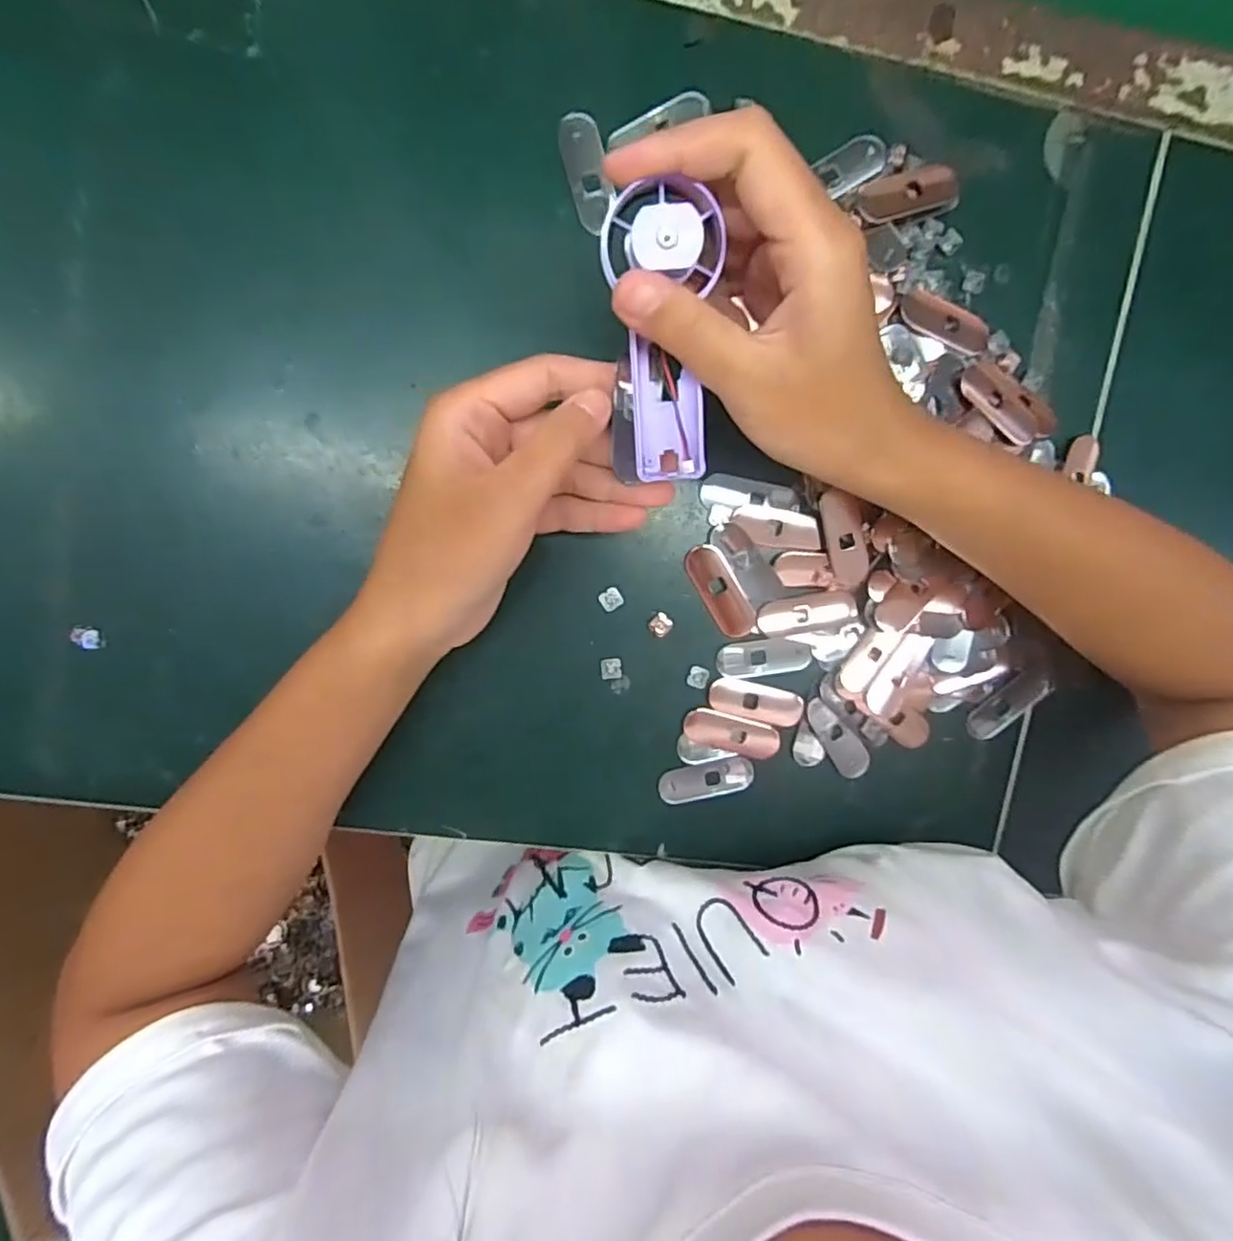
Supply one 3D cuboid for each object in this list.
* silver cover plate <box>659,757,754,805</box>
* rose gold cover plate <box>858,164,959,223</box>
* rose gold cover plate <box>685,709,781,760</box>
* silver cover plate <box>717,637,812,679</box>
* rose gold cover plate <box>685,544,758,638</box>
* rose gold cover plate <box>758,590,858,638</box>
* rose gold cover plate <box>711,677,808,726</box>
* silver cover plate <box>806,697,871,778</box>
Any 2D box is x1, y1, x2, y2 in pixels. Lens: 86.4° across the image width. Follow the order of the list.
[{"bbox_3d":[0.047,0.084,0.341,0.049,0.004,0.019,-13,98,-4],"label":"silver cover plate"},{"bbox_3d":[0.136,-0.199,0.305,0.046,0.012,0.019,-14,98,-3],"label":"rose gold cover plate"},{"bbox_3d":[0.060,0.059,0.339,0.049,0.004,0.019,17,95,-7],"label":"rose gold cover plate"},{"bbox_3d":[0.076,0.019,0.336,0.048,0.005,0.020,-7,98,-4],"label":"silver cover plate"},{"bbox_3d":[0.053,-0.014,0.328,0.019,0.004,0.050,-31,99,-1],"label":"rose gold cover plate"},{"bbox_3d":[0.097,-0.003,0.332,0.050,0.004,0.019,-7,98,-4],"label":"rose gold cover plate"},{"bbox_3d":[0.073,0.042,0.338,0.050,0.004,0.017,15,96,-7],"label":"rose gold cover plate"},{"bbox_3d":[0.117,0.062,0.344,0.019,0.004,0.049,-34,99,0],"label":"silver cover plate"}]

